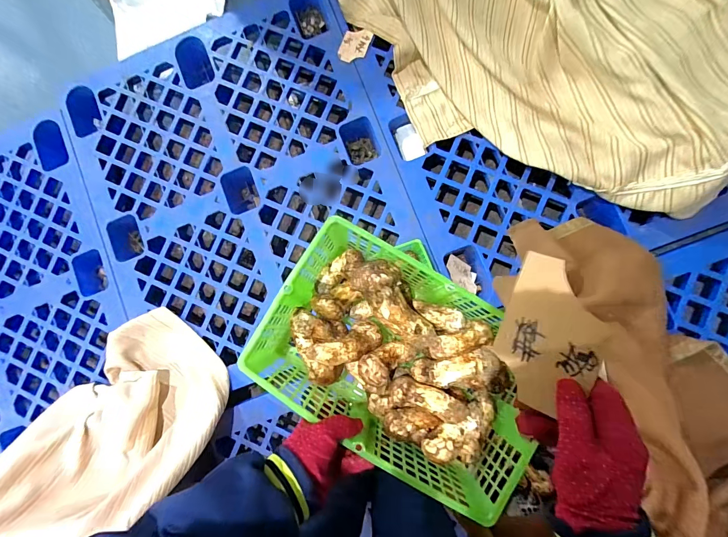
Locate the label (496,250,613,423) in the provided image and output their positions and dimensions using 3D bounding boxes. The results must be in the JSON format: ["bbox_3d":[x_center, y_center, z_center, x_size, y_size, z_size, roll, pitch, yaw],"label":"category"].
[{"bbox_3d":[0.168,0.060,0.310,0.083,0.005,0.130,22,99,34],"label":"label"}]

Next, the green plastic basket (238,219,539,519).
[{"bbox_3d":[0.050,0.113,0.434,0.332,0.094,0.213,31,88,4],"label":"green plastic basket"}]

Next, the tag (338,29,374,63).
[{"bbox_3d":[-0.029,-0.686,1.058,0.083,0.010,0.105,24,91,7],"label":"tag"}]

